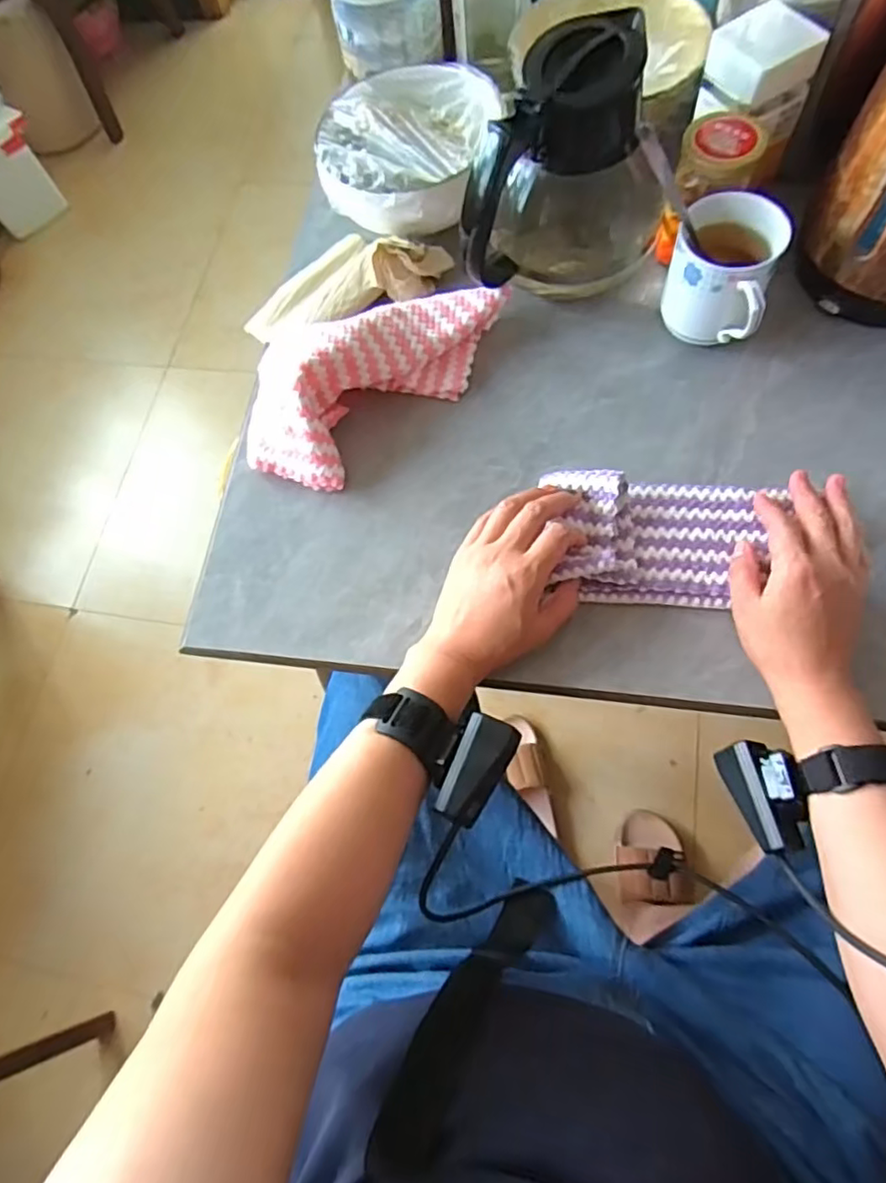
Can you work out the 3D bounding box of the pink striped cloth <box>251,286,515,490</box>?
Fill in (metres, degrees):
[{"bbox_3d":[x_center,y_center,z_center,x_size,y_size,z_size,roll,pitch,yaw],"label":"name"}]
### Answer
[{"bbox_3d":[-0.053,-0.182,0.530,0.245,0.067,0.126,-21,68,-2],"label":"pink striped cloth"}]

